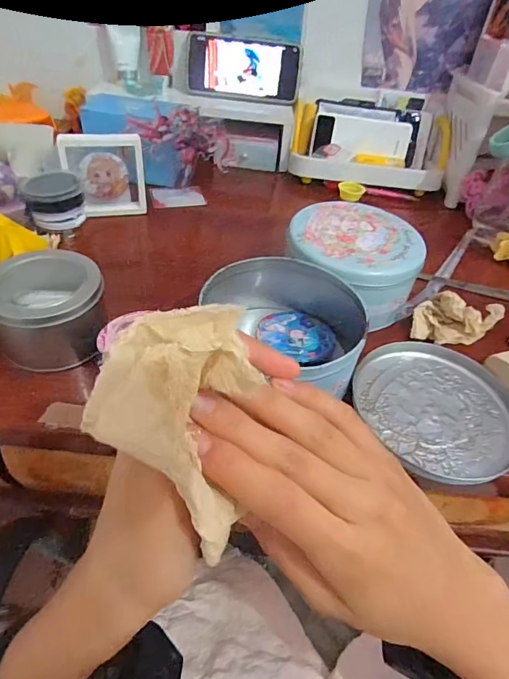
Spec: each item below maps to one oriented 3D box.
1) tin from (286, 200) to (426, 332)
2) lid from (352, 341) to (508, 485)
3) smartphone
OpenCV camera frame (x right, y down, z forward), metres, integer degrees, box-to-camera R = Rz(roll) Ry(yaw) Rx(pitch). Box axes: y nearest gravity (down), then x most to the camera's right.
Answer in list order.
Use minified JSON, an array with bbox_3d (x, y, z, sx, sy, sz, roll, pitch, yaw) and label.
[{"bbox_3d":[0.098,-0.077,0.435,0.120,0.058,0.127,4,44,-4],"label":"tin"},{"bbox_3d":[0.154,0.053,0.367,0.127,0.011,0.133,4,44,-4],"label":"lid"},{"bbox_3d":[-0.015,-0.393,0.642,0.163,0.081,0.010,4,19,-3],"label":"smartphone"}]

